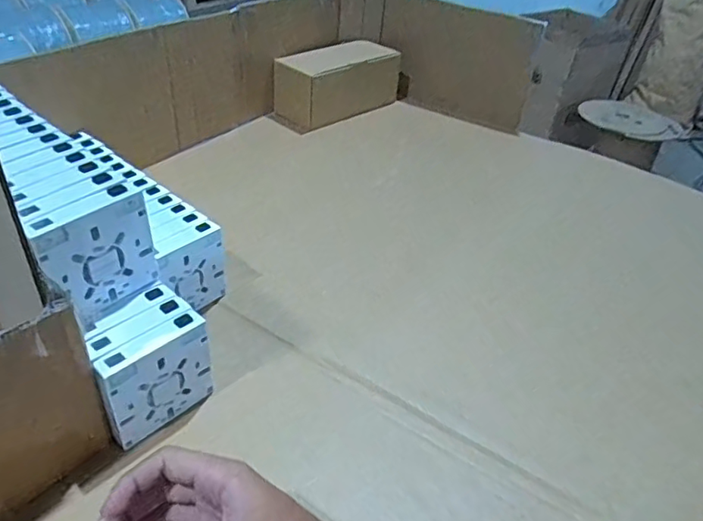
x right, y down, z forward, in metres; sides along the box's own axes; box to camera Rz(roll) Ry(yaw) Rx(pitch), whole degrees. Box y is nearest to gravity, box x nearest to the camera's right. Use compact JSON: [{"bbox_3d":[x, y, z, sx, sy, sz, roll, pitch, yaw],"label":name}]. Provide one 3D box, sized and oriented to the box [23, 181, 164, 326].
[{"bbox_3d":[-0.194,-0.004,0.423,0.025,0.089,0.085,27,43,25],"label":"box"}]

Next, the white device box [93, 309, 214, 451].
[{"bbox_3d":[-0.154,0.095,0.442,0.022,0.089,0.087,34,47,31],"label":"white device box"}]

